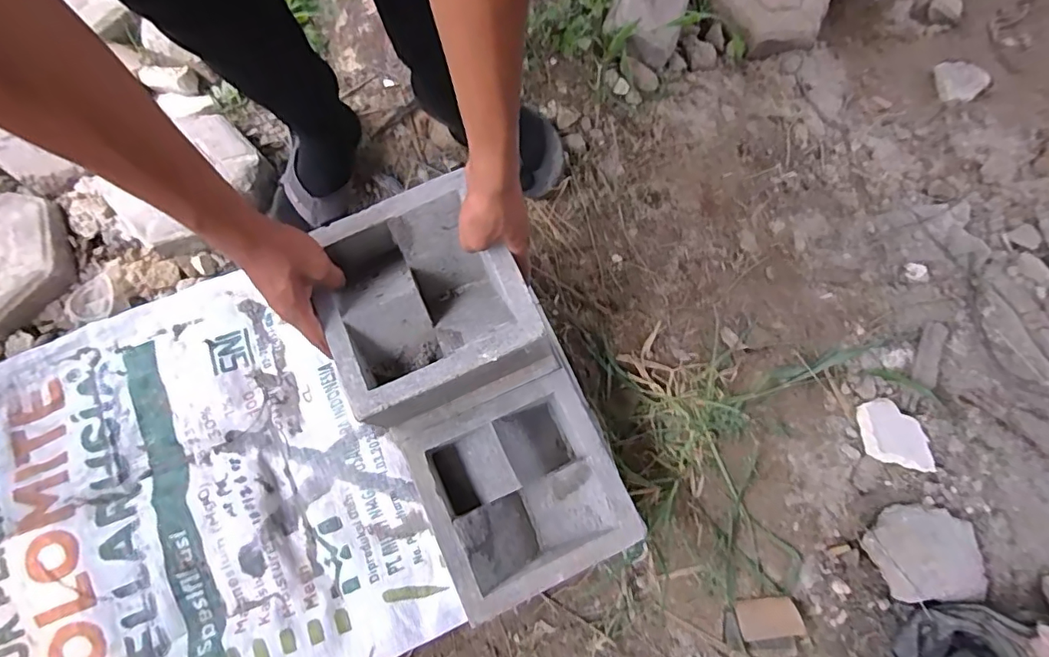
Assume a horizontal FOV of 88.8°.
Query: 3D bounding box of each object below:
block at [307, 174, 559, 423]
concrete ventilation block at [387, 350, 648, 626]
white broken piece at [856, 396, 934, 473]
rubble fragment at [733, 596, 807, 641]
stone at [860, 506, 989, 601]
[{"bbox_3d":[-0.106,-0.031,0.549,0.189,0.079,0.202,-22,73,-10],"label":"block"},{"bbox_3d":[-0.006,0.175,0.607,0.202,0.092,0.208,-23,76,-9],"label":"concrete ventilation block"},{"bbox_3d":[0.479,0.133,0.693,0.094,0.023,0.084,11,75,4],"label":"white broken piece"},{"bbox_3d":[0.279,0.331,0.615,0.074,0.010,0.041,-5,75,0],"label":"rubble fragment"},{"bbox_3d":[0.474,0.262,0.630,0.136,0.028,0.102,-1,75,1],"label":"stone"}]

